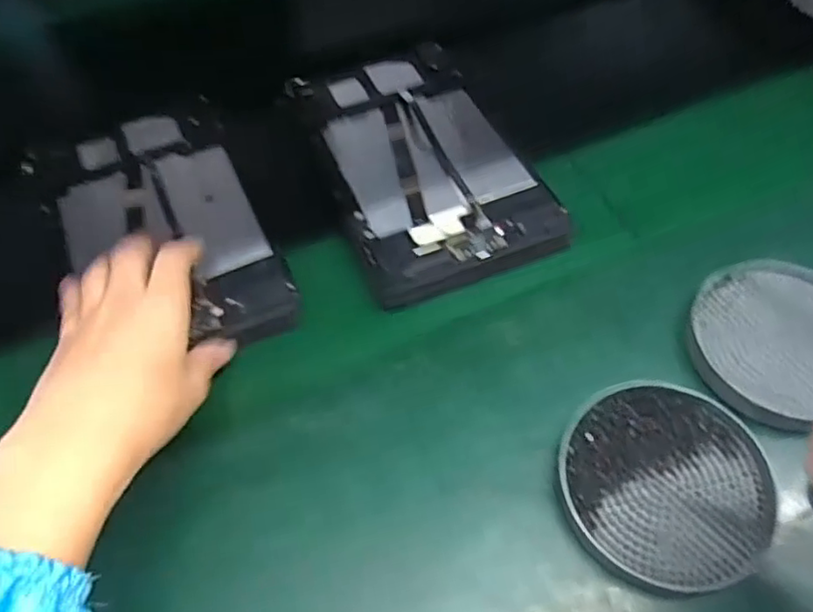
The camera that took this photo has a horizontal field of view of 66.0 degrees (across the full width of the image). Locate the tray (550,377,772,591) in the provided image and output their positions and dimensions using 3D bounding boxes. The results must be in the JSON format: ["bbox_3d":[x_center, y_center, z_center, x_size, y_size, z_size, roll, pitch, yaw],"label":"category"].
[{"bbox_3d":[0.145,0.101,0.357,0.112,0.022,0.112,0,55,0],"label":"tray"}]

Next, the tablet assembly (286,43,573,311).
[{"bbox_3d":[0.010,-0.120,0.508,0.153,0.017,0.251,-18,57,-11],"label":"tablet assembly"}]

